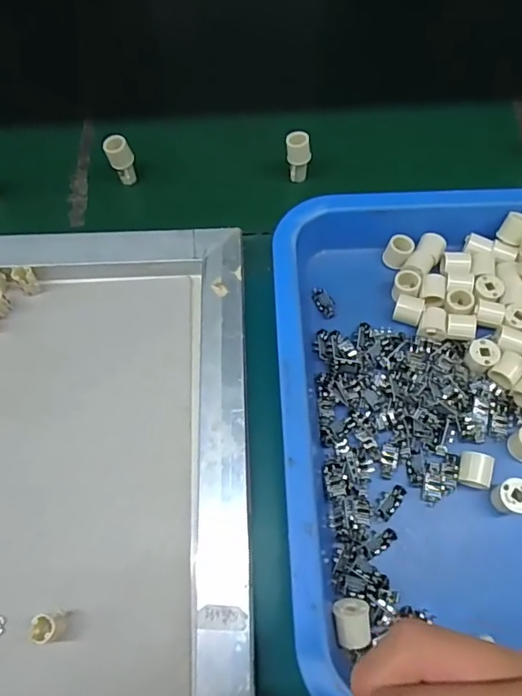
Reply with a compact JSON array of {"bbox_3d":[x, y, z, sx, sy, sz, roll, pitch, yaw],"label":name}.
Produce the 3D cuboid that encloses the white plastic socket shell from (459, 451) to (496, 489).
[{"bbox_3d":[0.134,0.076,0.312,0.019,0.014,0.019,18,66,9],"label":"white plastic socket shell"}]

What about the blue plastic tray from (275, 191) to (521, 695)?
[{"bbox_3d":[0.216,0.037,0.322,0.410,0.045,0.340,1,64,1],"label":"blue plastic tray"}]

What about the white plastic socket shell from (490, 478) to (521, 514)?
[{"bbox_3d":[0.154,0.091,0.304,0.019,0.019,0.020,0,64,0],"label":"white plastic socket shell"}]

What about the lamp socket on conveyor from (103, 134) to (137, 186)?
[{"bbox_3d":[-0.118,-0.158,0.423,0.020,0.040,0.016,-21,66,-9],"label":"lamp socket on conveyor"}]

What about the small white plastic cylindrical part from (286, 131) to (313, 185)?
[{"bbox_3d":[0.032,-0.162,0.426,0.019,0.041,0.015,-5,64,-2],"label":"small white plastic cylindrical part"}]

